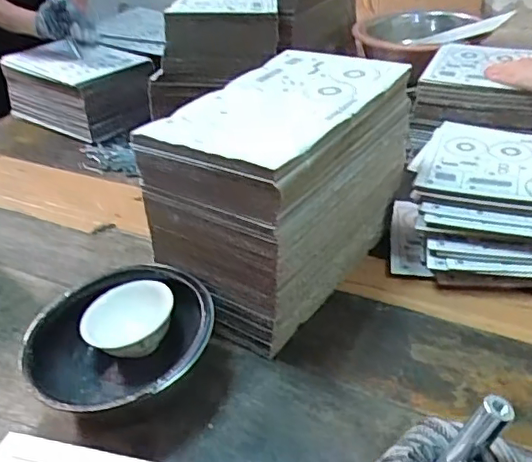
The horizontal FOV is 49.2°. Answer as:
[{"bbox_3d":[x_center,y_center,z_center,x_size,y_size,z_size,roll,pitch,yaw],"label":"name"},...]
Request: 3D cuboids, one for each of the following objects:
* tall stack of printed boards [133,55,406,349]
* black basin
[{"bbox_3d":[0.028,-0.056,0.878,0.225,0.297,0.376,19,40,30],"label":"tall stack of printed boards"},{"bbox_3d":[-0.189,0.159,0.778,0.231,0.105,0.236,-4,34,3],"label":"black basin"}]

